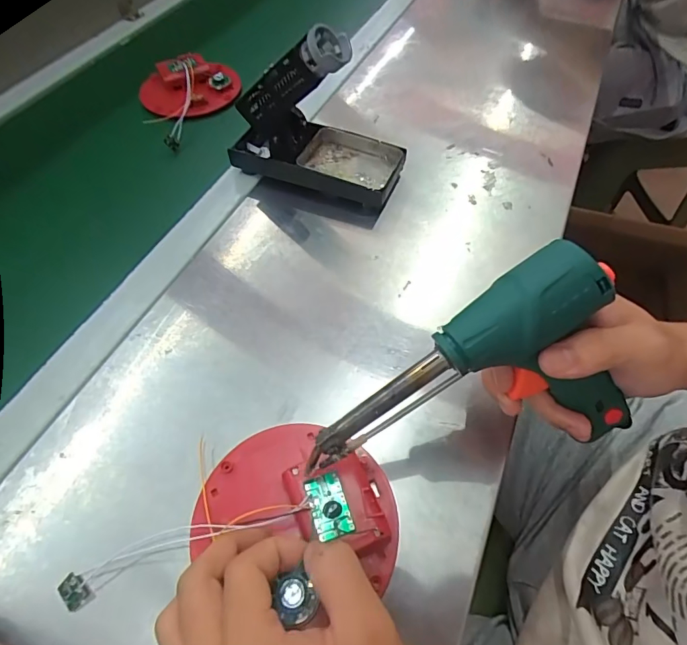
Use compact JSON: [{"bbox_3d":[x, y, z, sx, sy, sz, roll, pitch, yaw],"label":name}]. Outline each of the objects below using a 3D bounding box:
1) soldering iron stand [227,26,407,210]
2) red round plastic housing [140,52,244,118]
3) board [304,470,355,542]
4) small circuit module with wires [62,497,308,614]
[{"bbox_3d":[-0.026,-0.194,0.413,0.165,0.128,0.074,20,59,14],"label":"soldering iron stand"},{"bbox_3d":[-0.199,-0.304,0.559,0.112,0.035,0.107,-1,55,1],"label":"red round plastic housing"},{"bbox_3d":[-0.009,0.106,0.259,0.021,0.004,0.035,-16,57,-9],"label":"board"},{"bbox_3d":[-0.090,0.129,0.257,0.147,0.019,0.028,-19,56,3],"label":"small circuit module with wires"}]

